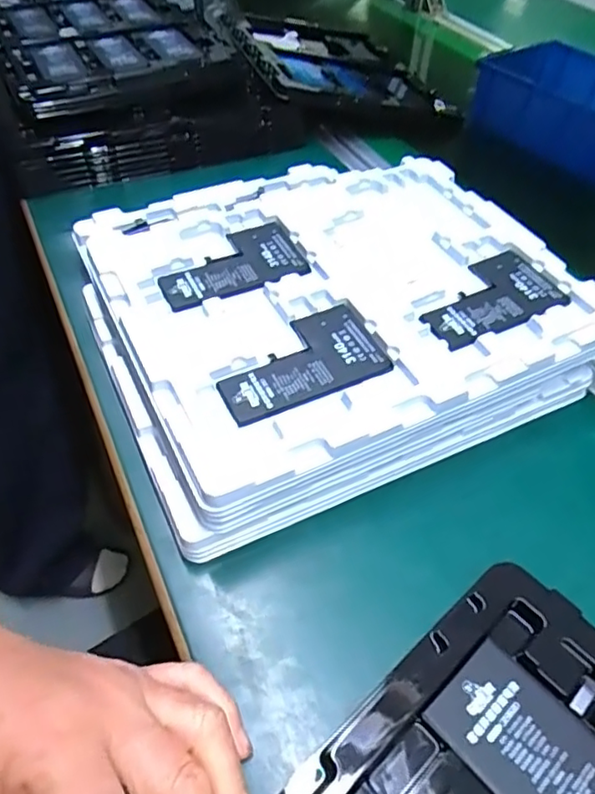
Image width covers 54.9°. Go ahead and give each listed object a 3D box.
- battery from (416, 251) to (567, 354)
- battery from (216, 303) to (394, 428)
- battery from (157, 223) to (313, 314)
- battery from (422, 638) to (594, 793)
[{"bbox_3d":[0.119,-0.063,0.360,0.098,0.004,0.057,-24,53,-22],"label":"battery"},{"bbox_3d":[0.001,-0.020,0.325,0.095,0.006,0.059,-20,52,-19],"label":"battery"},{"bbox_3d":[-0.044,-0.088,0.378,0.095,0.005,0.065,-17,51,-17],"label":"battery"},{"bbox_3d":[0.106,0.153,0.236,0.050,0.004,0.097,-33,58,-28],"label":"battery"}]

